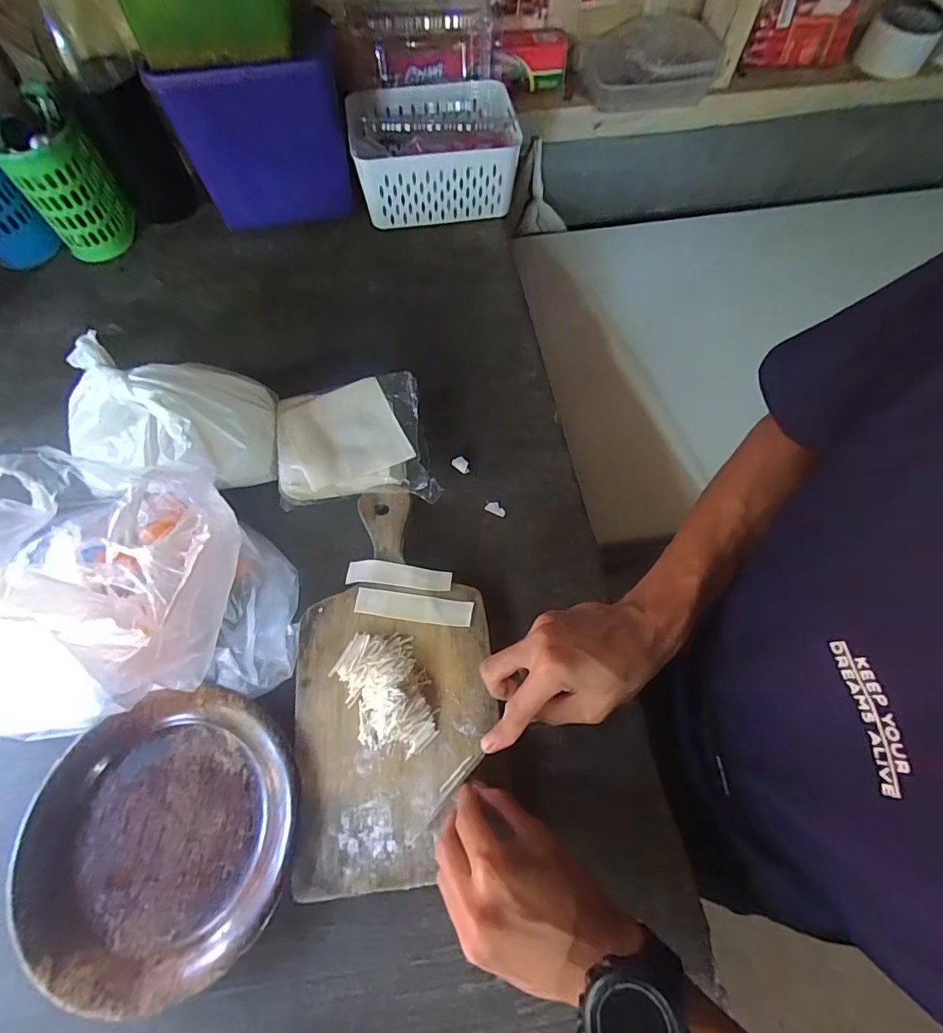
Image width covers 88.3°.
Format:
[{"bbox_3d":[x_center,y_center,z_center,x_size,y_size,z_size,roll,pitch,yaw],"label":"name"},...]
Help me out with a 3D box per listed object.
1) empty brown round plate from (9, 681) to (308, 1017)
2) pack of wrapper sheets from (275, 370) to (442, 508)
[{"bbox_3d":[-0.219,0.227,0.353,0.180,0.030,0.182,0,65,0],"label":"empty brown round plate"},{"bbox_3d":[-0.114,-0.073,0.475,0.140,0.036,0.124,-6,69,-8],"label":"pack of wrapper sheets"}]

